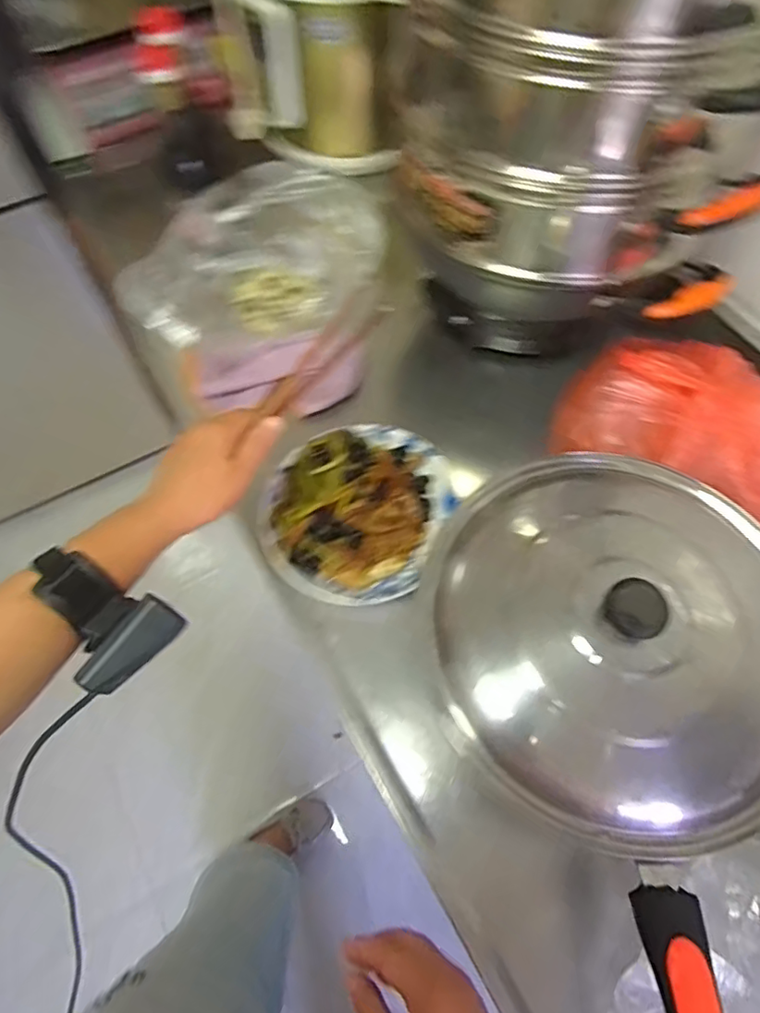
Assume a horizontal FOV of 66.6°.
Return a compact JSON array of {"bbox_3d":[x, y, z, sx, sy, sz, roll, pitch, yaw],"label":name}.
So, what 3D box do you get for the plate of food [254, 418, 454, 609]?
[{"bbox_3d":[-0.024,0.001,0.590,0.176,0.033,0.199,25,65,13],"label":"plate of food"}]

